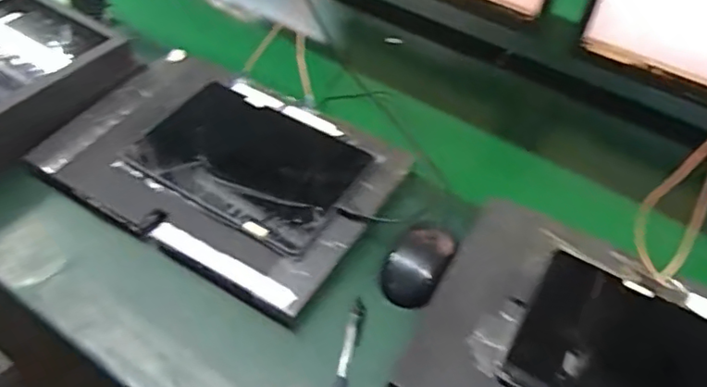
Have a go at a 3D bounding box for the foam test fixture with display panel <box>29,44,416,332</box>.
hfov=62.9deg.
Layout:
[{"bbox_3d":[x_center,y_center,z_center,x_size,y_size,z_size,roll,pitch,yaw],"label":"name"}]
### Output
[{"bbox_3d":[-0.154,-0.038,0.683,0.373,0.030,0.249,26,52,17],"label":"foam test fixture with display panel"}]

